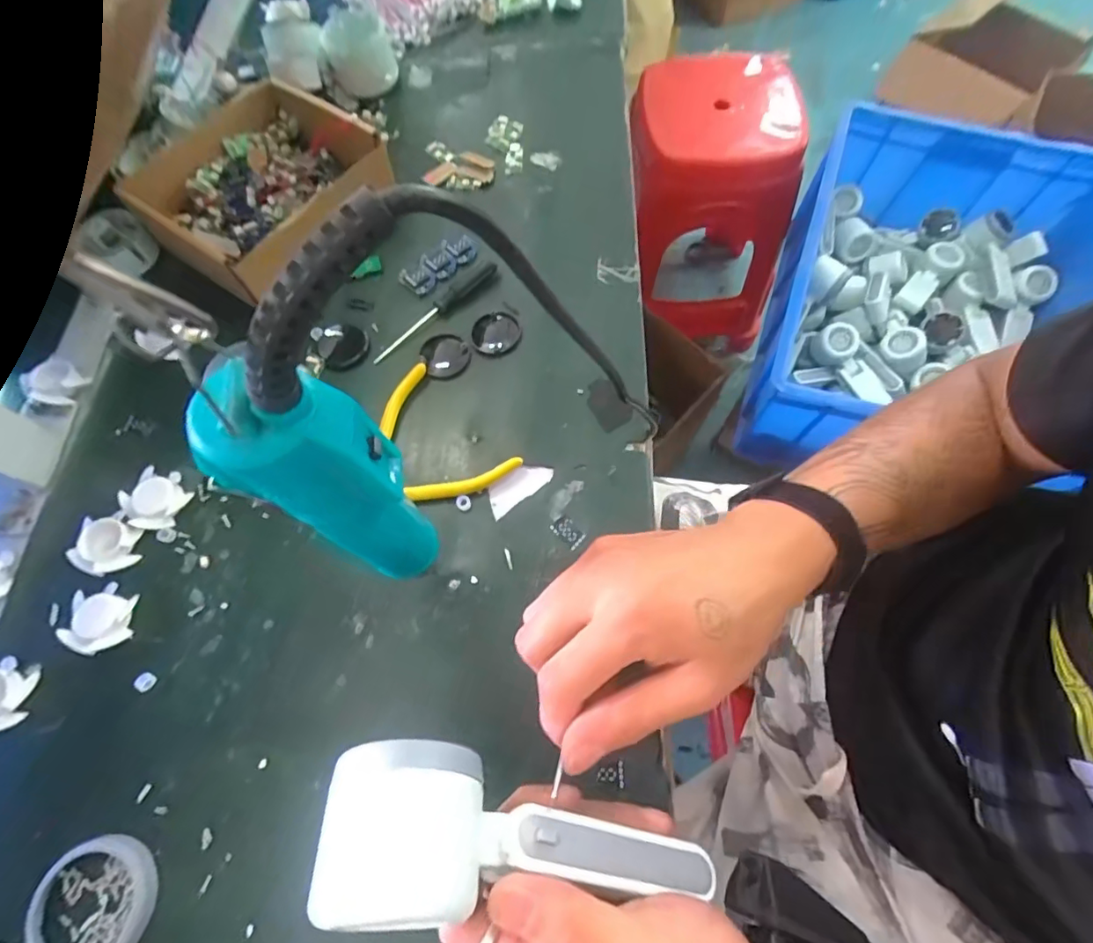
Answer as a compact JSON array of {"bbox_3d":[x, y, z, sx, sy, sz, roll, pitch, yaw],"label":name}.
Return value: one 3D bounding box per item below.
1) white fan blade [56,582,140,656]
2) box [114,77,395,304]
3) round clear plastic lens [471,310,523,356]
[{"bbox_3d":[-0.272,0.089,0.333,0.037,0.012,0.039,-1,68,1],"label":"white fan blade"},{"bbox_3d":[-0.234,-0.234,0.445,0.170,0.047,0.172,37,74,15],"label":"box"},{"bbox_3d":[-0.037,-0.103,0.409,0.036,0.010,0.040,6,68,4],"label":"round clear plastic lens"}]

